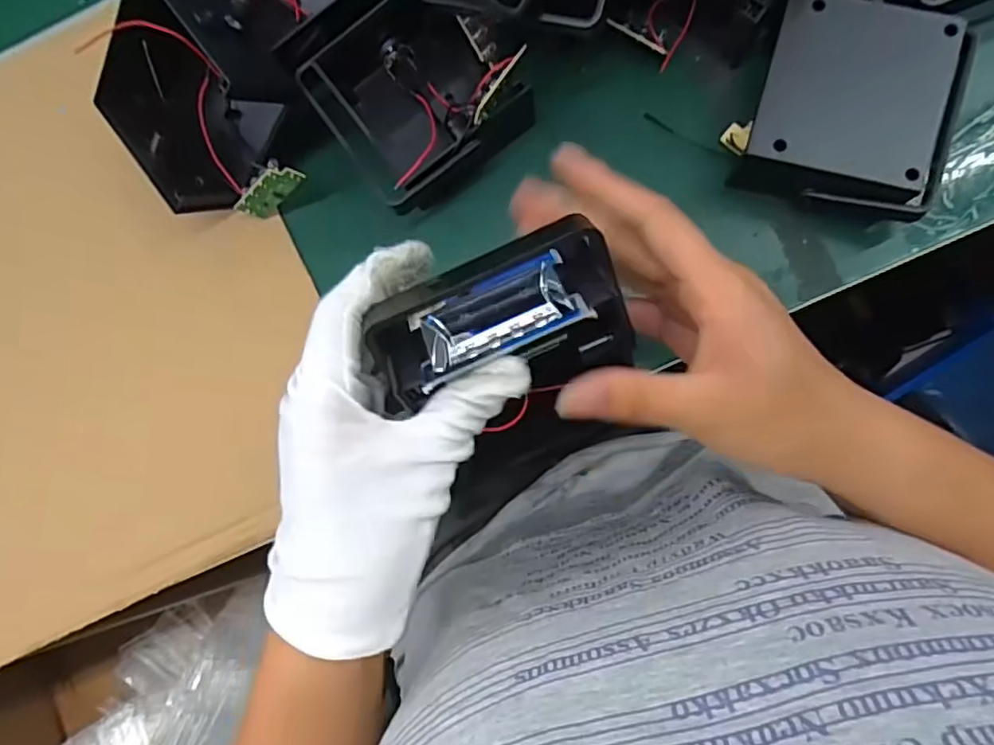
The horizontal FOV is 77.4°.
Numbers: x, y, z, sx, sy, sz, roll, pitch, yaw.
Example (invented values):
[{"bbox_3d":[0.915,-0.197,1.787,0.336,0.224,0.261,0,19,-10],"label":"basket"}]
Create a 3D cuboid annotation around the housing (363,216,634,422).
[{"bbox_3d":[-0.002,-0.017,0.235,0.096,0.036,0.053,-17,86,5],"label":"housing"}]

